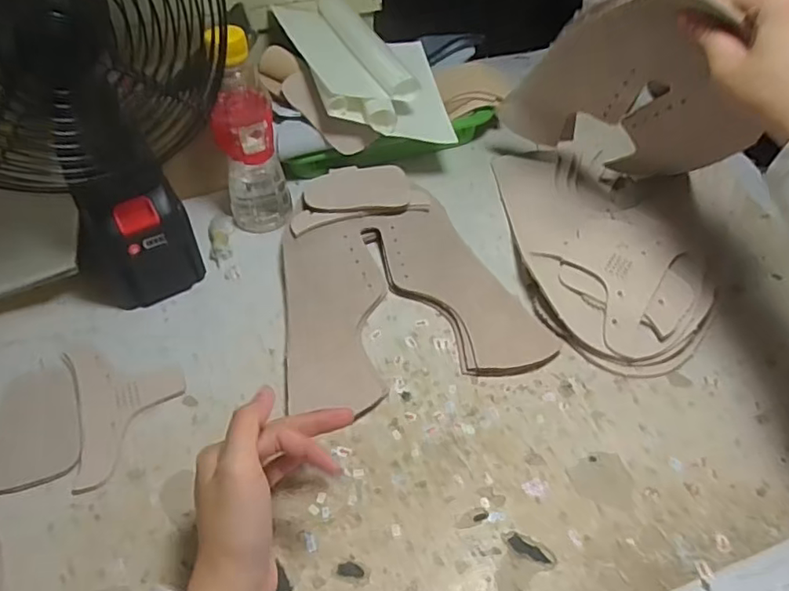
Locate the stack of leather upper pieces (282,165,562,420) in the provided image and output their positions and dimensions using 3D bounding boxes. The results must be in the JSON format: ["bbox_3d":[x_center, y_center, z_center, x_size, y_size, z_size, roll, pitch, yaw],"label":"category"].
[{"bbox_3d":[-0.007,-0.023,0.526,0.211,0.034,0.250,-14,50,-11],"label":"stack of leather upper pieces"}]

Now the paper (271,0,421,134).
[{"bbox_3d":[-0.055,-0.251,0.618,0.091,0.040,0.222,-18,51,-14],"label":"paper"}]

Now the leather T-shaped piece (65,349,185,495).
[{"bbox_3d":[-0.206,0.080,0.458,0.082,0.005,0.124,-18,51,-14],"label":"leather T-shaped piece"}]

